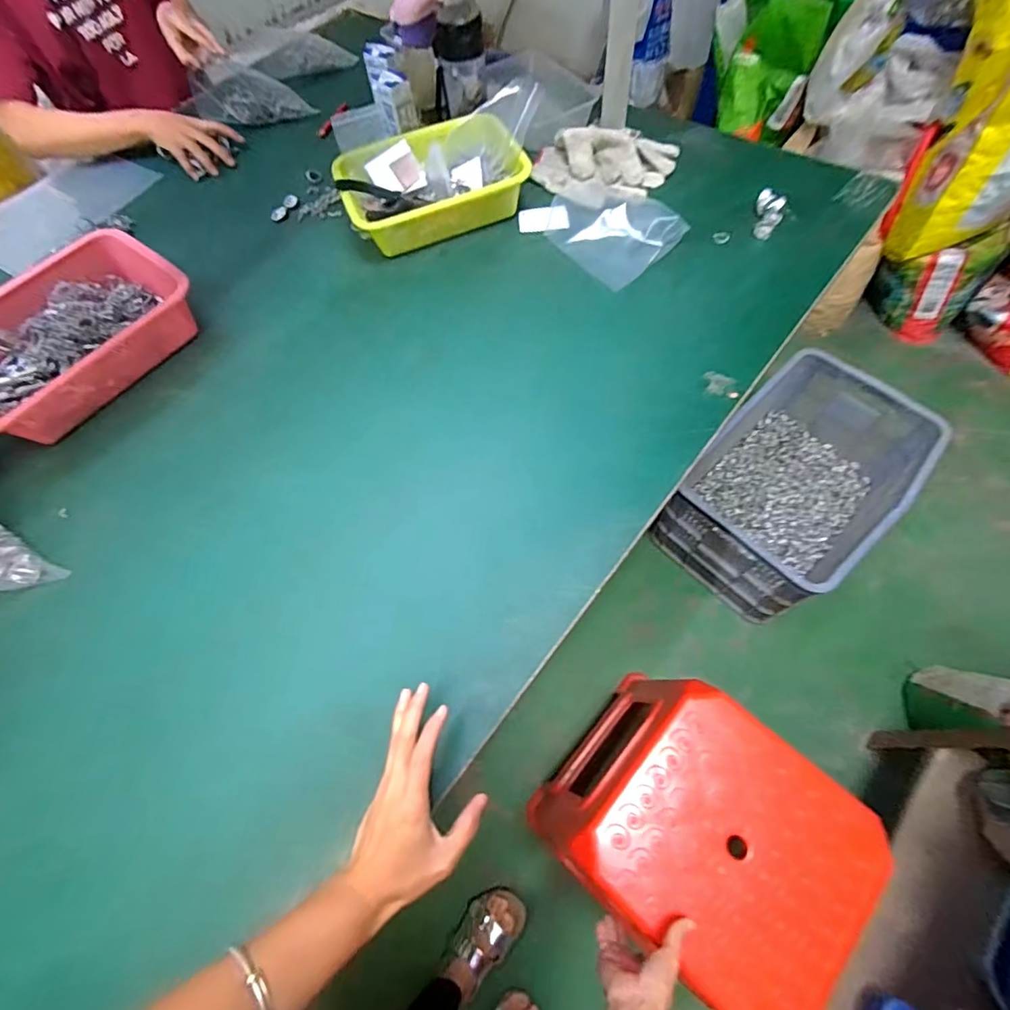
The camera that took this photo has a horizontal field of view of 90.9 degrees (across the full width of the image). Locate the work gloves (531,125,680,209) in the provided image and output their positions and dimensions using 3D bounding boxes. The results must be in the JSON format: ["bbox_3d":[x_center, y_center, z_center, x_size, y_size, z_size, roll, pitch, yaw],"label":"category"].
[{"bbox_3d":[0.157,-0.535,0.766,0.210,0.039,0.180,6,64,7],"label":"work gloves"}]

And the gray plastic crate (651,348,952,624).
[{"bbox_3d":[0.661,-0.042,1.139,0.352,0.253,0.564,41,73,20],"label":"gray plastic crate"}]

